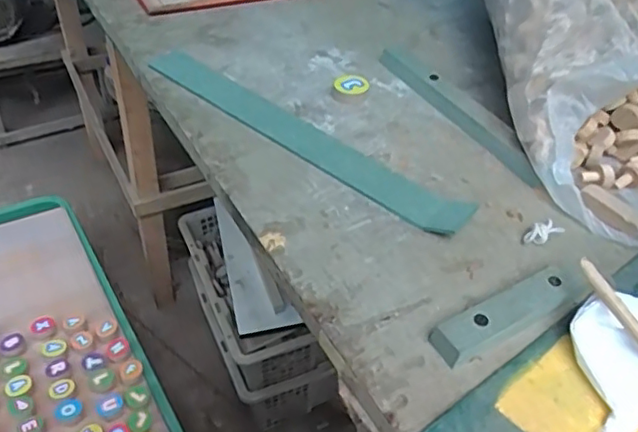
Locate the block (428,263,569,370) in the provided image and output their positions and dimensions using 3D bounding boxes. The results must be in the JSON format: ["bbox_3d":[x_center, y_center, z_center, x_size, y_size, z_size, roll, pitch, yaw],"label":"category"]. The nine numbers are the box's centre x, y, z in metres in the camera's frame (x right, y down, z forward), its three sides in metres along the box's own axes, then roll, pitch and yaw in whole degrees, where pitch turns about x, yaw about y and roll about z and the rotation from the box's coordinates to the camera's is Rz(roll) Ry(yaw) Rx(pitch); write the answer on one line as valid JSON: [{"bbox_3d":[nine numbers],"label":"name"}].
[{"bbox_3d":[0.105,0.056,0.333,0.092,0.016,0.022,-22,51,-25],"label":"block"}]

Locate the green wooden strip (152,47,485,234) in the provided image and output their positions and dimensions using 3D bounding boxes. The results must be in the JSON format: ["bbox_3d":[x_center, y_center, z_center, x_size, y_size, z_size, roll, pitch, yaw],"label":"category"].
[{"bbox_3d":[-0.019,-0.064,0.441,0.286,0.006,0.034,32,50,24],"label":"green wooden strip"}]

